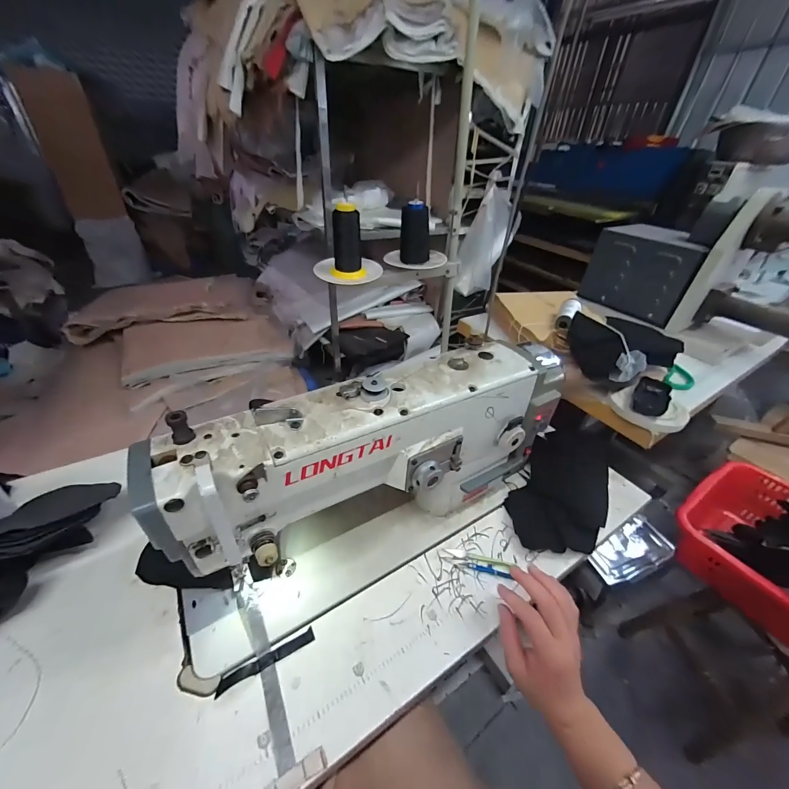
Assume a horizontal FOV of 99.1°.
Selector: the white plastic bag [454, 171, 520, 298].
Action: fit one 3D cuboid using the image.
[{"bbox_3d":[0.449,-0.730,1.621,0.128,0.506,0.263,29,23,30],"label":"white plastic bag"}]

